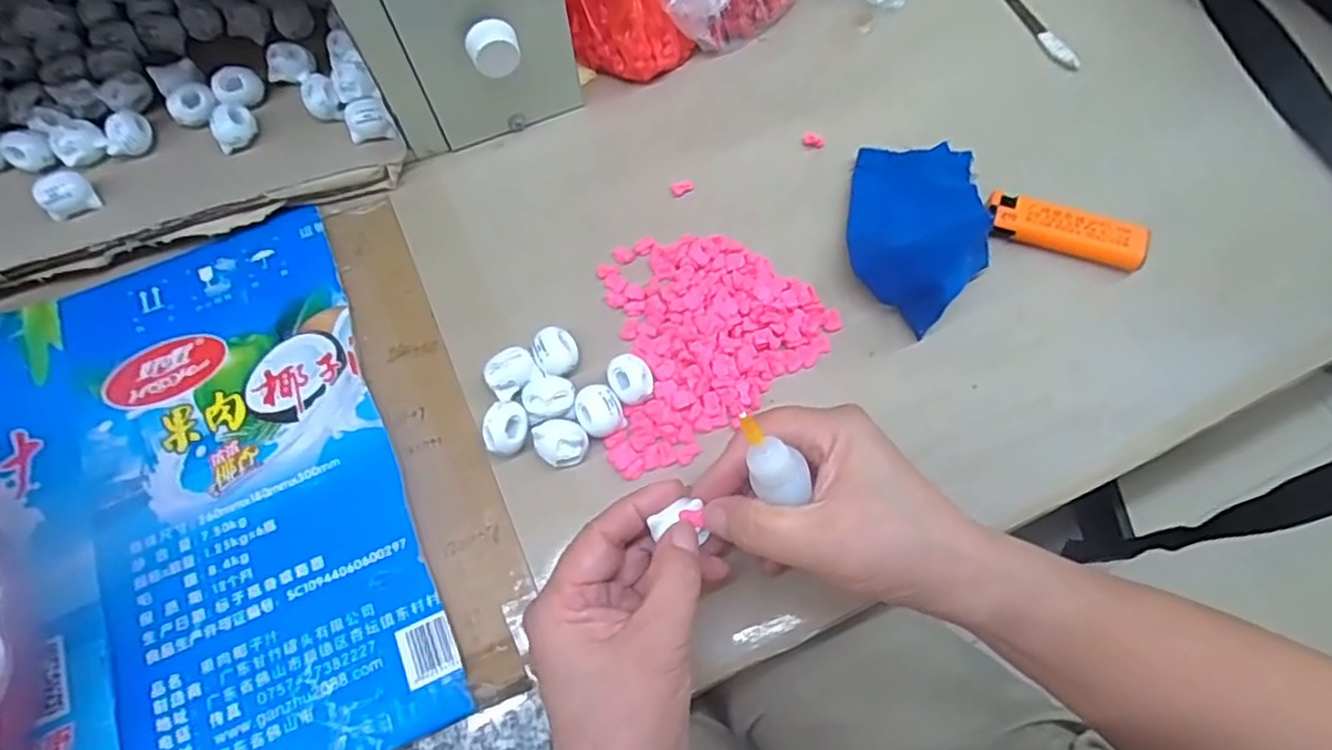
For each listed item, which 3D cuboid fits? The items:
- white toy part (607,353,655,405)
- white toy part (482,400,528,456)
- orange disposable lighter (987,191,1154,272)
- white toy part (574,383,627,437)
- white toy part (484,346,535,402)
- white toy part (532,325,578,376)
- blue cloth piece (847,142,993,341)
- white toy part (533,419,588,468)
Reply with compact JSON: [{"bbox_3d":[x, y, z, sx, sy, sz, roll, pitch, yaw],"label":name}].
[{"bbox_3d":[-0.017,0.003,0.342,0.021,0.016,0.022,-1,67,3],"label":"white toy part"},{"bbox_3d":[-0.077,0.028,0.338,0.019,0.017,0.026,14,69,9],"label":"white toy part"},{"bbox_3d":[0.211,-0.076,0.365,0.079,0.013,0.025,16,69,10],"label":"orange disposable lighter"},{"bbox_3d":[-0.033,0.017,0.337,0.021,0.013,0.024,-25,68,-8],"label":"white toy part"},{"bbox_3d":[-0.077,0.000,0.349,0.025,0.021,0.019,-41,71,-13],"label":"white toy part"},{"bbox_3d":[-0.056,-0.010,0.352,0.021,0.021,0.023,-1,67,3],"label":"white toy part"},{"bbox_3d":[0.135,-0.084,0.364,0.070,0.040,0.121,9,68,7],"label":"blue cloth piece"},{"bbox_3d":[-0.050,0.033,0.336,0.024,0.022,0.023,-1,67,3],"label":"white toy part"}]

